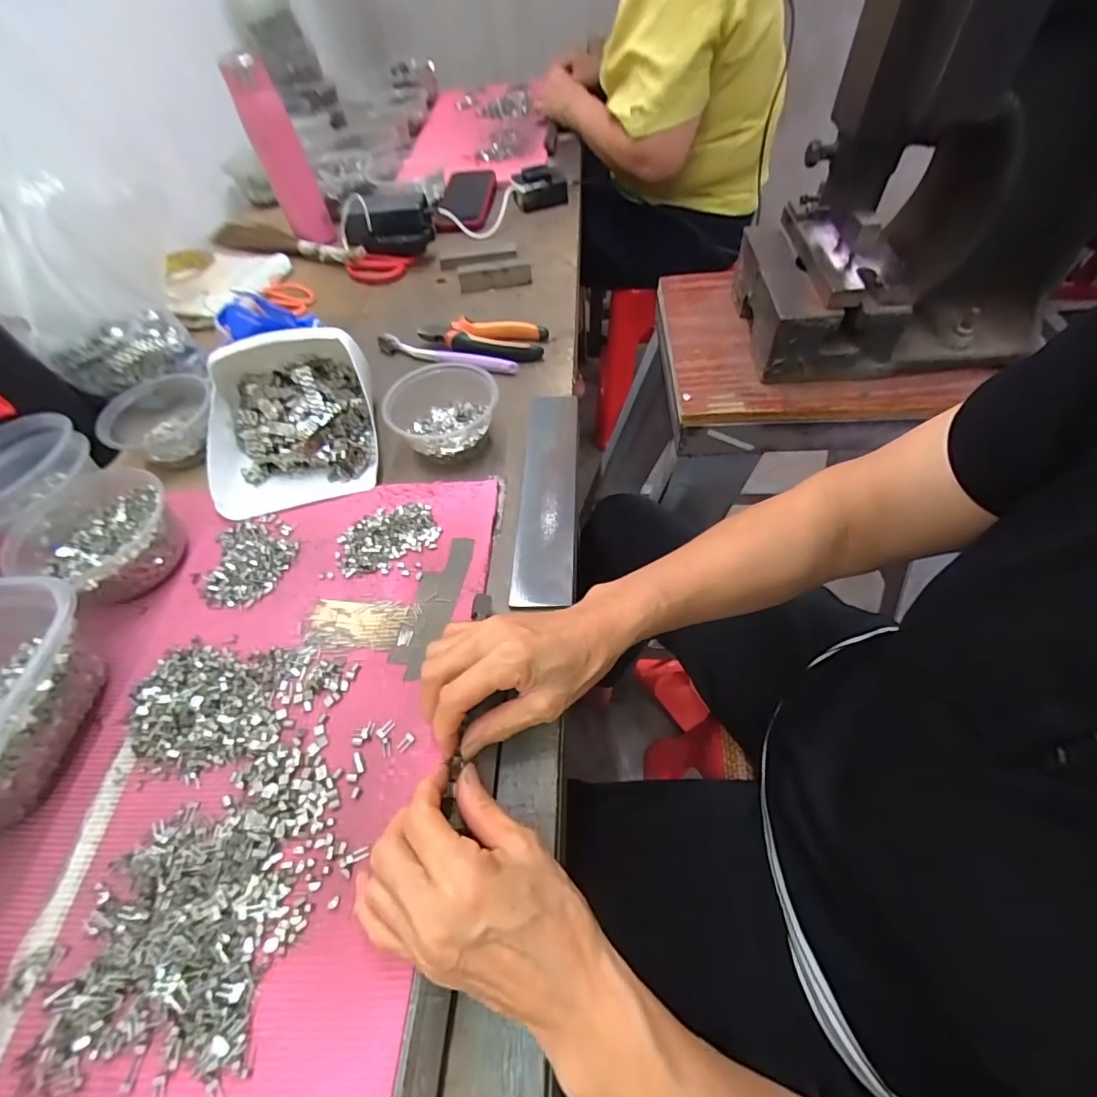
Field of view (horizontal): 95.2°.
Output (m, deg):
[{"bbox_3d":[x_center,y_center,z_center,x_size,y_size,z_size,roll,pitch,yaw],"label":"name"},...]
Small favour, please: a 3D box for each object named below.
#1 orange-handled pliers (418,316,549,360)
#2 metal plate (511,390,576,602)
[{"bbox_3d":[-0.079,-0.242,0.587,0.148,0.022,0.061,10,56,9],"label":"orange-handled pliers"},{"bbox_3d":[0.000,-0.057,0.458,0.048,0.008,0.242,1,55,3],"label":"metal plate"}]

